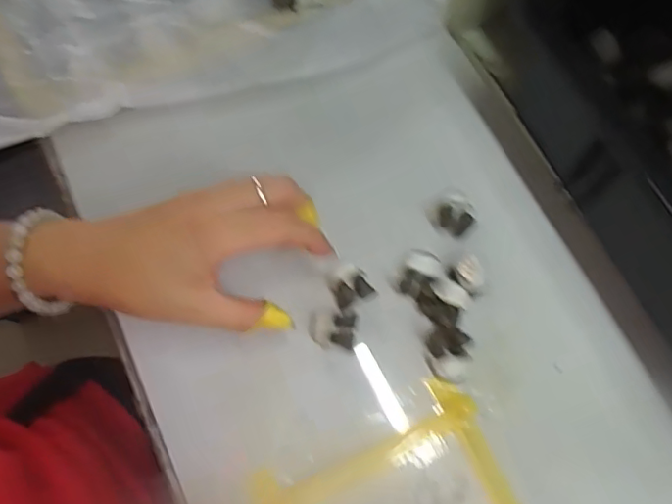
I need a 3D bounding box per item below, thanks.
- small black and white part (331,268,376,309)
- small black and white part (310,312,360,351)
[{"bbox_3d":[0.010,0.022,0.352,0.024,0.013,0.018,-24,71,-8],"label":"small black and white part"},{"bbox_3d":[-0.002,0.048,0.346,0.028,0.015,0.024,4,70,2],"label":"small black and white part"}]

